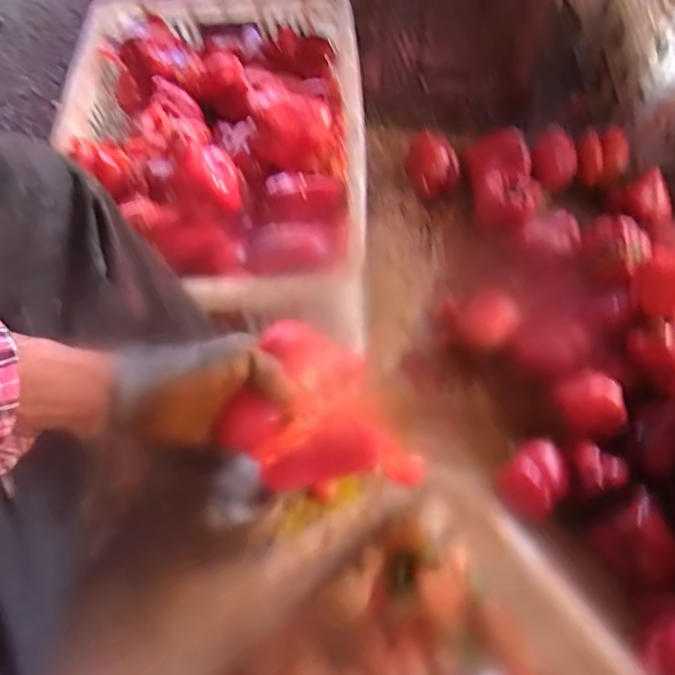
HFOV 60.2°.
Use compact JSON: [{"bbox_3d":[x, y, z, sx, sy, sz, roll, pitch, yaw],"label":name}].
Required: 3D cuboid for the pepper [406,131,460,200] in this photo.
[{"bbox_3d":[0.149,-0.268,0.897,0.078,0.070,0.083,0,63,1],"label":"pepper"}]

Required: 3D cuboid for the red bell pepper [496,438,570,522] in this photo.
[{"bbox_3d":[0.225,0.164,0.661,0.073,0.052,0.069,0,63,1],"label":"red bell pepper"}]

